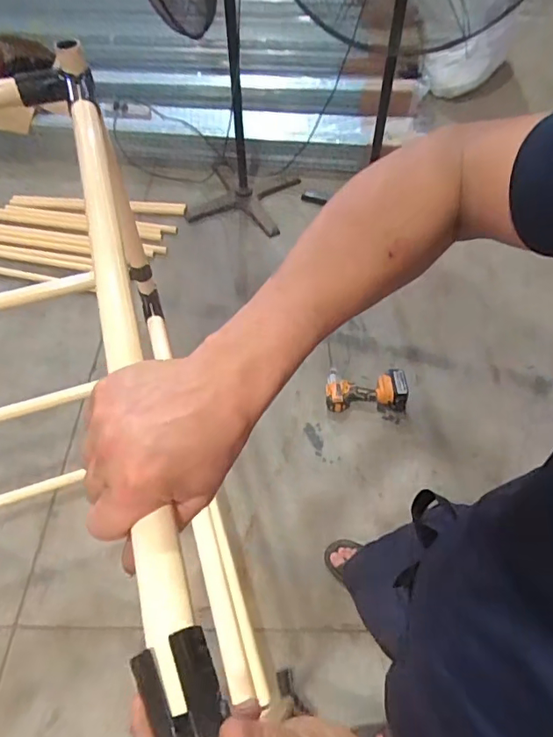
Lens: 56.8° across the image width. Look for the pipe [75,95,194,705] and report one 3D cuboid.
[{"bbox_3d":[-0.129,-0.060,0.408,0.029,0.029,0.573,-16,56,-7],"label":"pipe"}]

